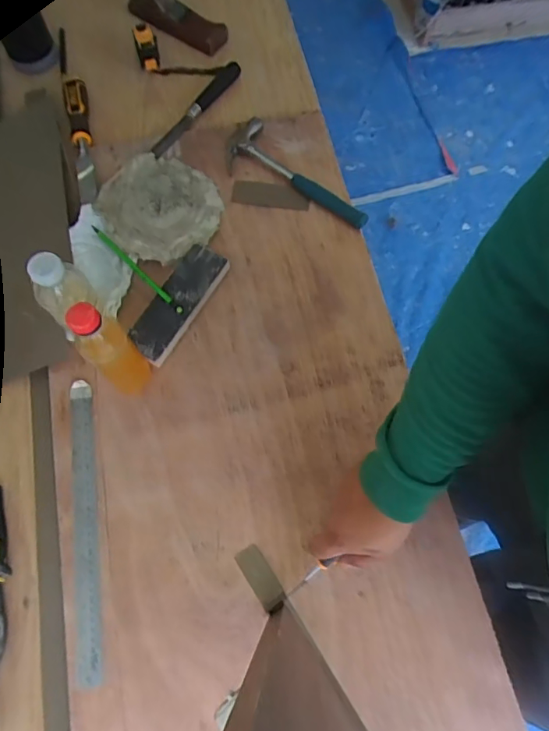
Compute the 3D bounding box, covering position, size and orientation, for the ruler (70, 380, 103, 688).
[{"bbox_3d":[-0.224,0.180,0.579,0.028,0.008,0.339,-9,70,-4],"label":"ruler"}]

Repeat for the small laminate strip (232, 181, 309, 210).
[{"bbox_3d":[-0.007,-0.264,0.759,0.124,0.007,0.042,12,78,12],"label":"small laminate strip"}]

